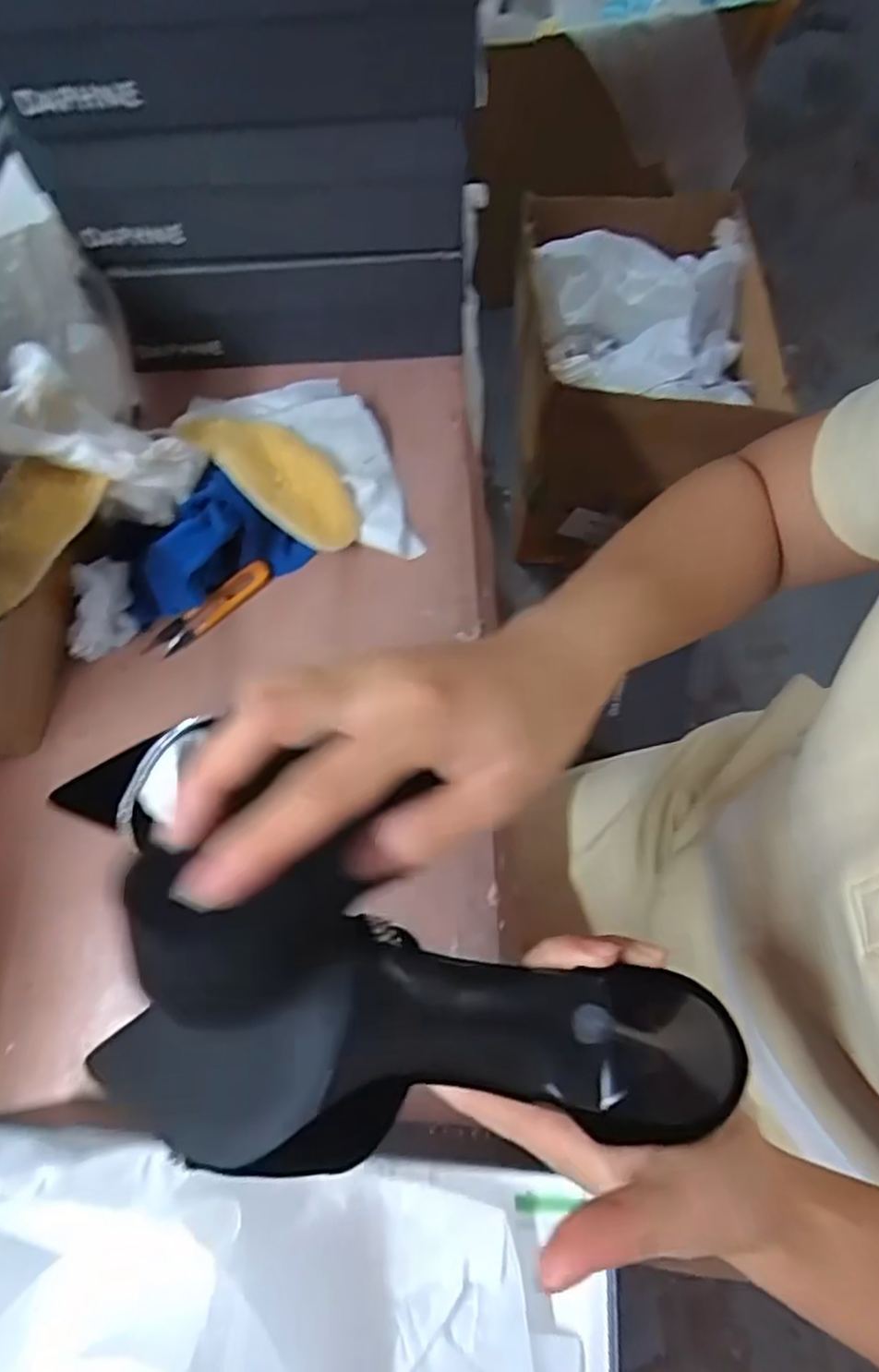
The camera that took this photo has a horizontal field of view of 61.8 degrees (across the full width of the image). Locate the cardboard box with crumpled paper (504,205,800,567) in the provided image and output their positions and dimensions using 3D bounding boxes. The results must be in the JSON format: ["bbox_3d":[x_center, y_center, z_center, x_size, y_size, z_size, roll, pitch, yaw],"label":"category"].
[{"bbox_3d":[0.308,-0.504,1.228,0.366,0.322,0.449,-2,66,2],"label":"cardboard box with crumpled paper"}]

